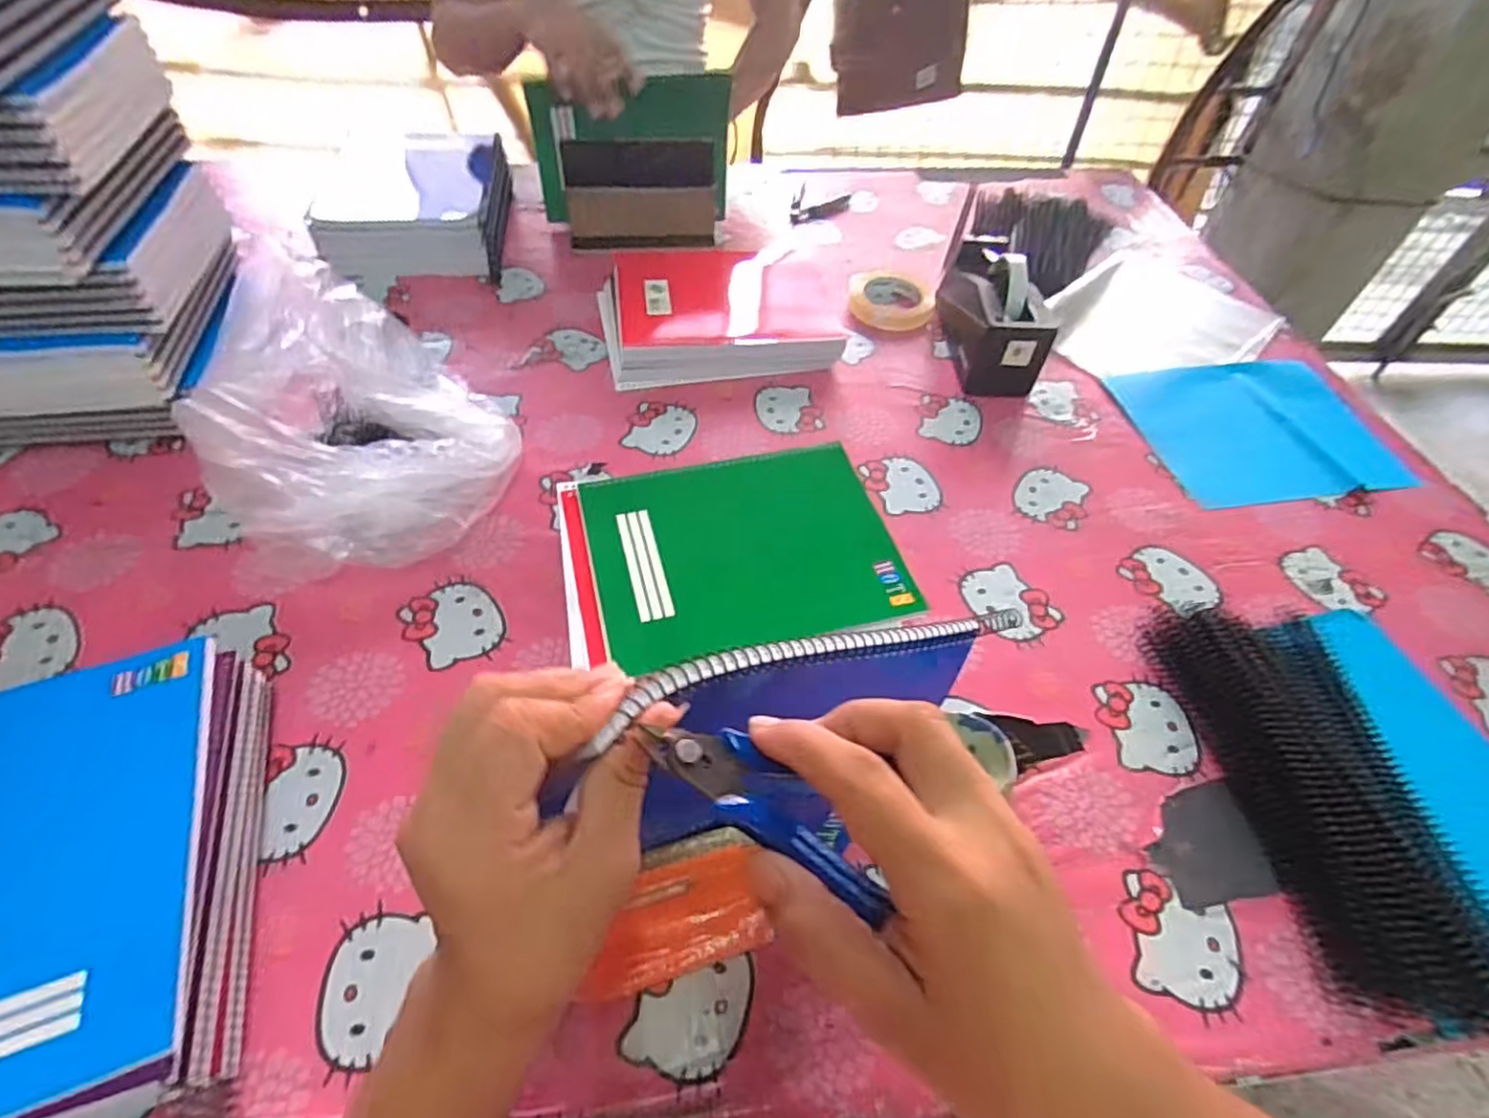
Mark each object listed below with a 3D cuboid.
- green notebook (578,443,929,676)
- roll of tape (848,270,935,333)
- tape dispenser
[{"bbox_3d":[-0.001,-0.011,0.579,0.241,0.011,0.191,-10,53,-12],"label":"green notebook"},{"bbox_3d":[0.189,-0.331,0.886,0.108,0.021,0.108,2,51,-2],"label":"roll of tape"},{"bbox_3d":[0.287,-0.292,0.805,0.082,0.110,0.204,2,51,-2],"label":"tape dispenser"}]

